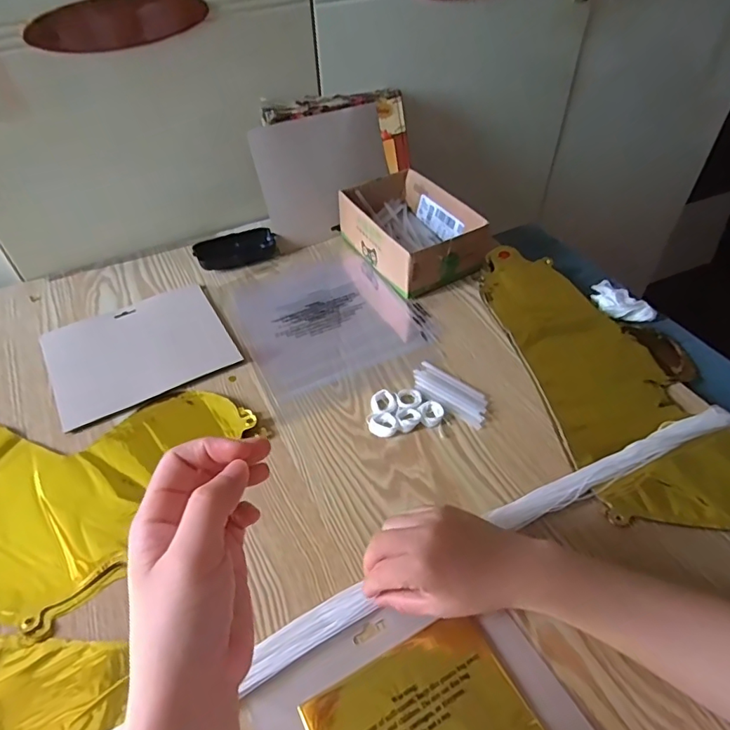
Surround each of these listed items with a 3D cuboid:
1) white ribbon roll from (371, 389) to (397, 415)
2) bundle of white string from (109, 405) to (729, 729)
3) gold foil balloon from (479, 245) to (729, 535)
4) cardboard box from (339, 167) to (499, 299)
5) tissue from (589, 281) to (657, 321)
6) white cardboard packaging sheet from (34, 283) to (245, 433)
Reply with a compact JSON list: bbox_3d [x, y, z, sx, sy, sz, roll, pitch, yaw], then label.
[{"bbox_3d":[0.019,0.040,0.515,0.025,0.011,0.028,-15,48,-11],"label":"white ribbon roll"},{"bbox_3d":[-0.004,0.189,0.382,0.800,0.028,0.040,-22,50,-18],"label":"bundle of white string"},{"bbox_3d":[0.268,-0.004,0.545,0.191,0.013,0.416,-10,47,-7],"label":"gold foil balloon"},{"bbox_3d":[0.055,-0.187,0.686,0.136,0.070,0.194,-26,51,-21],"label":"cardboard box"},{"bbox_3d":[0.313,-0.083,0.626,0.054,0.017,0.084,-20,49,-16],"label":"tissue"},{"bbox_3d":[-0.264,-0.023,0.585,0.192,0.004,0.163,-24,50,-19],"label":"white cardboard packaging sheet"}]

